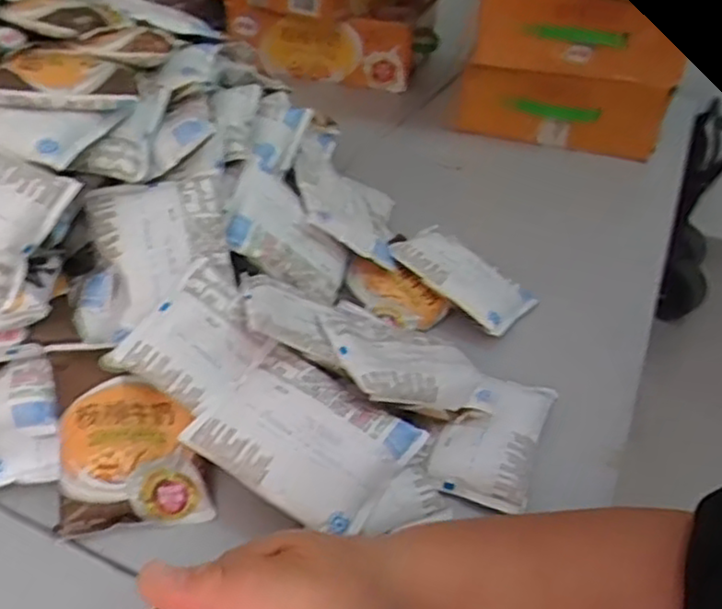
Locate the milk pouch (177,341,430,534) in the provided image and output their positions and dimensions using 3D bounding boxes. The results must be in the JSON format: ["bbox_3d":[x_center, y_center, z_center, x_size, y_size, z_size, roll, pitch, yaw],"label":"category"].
[{"bbox_3d":[-0.038,0.087,0.474,0.127,0.017,0.091,28,62,15],"label":"milk pouch"}]

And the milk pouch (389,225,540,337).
[{"bbox_3d":[0.096,-0.026,0.671,0.125,0.019,0.076,38,53,14],"label":"milk pouch"}]

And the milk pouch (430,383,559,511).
[{"bbox_3d":[0.098,0.090,0.529,0.067,0.025,0.122,17,37,16],"label":"milk pouch"}]

